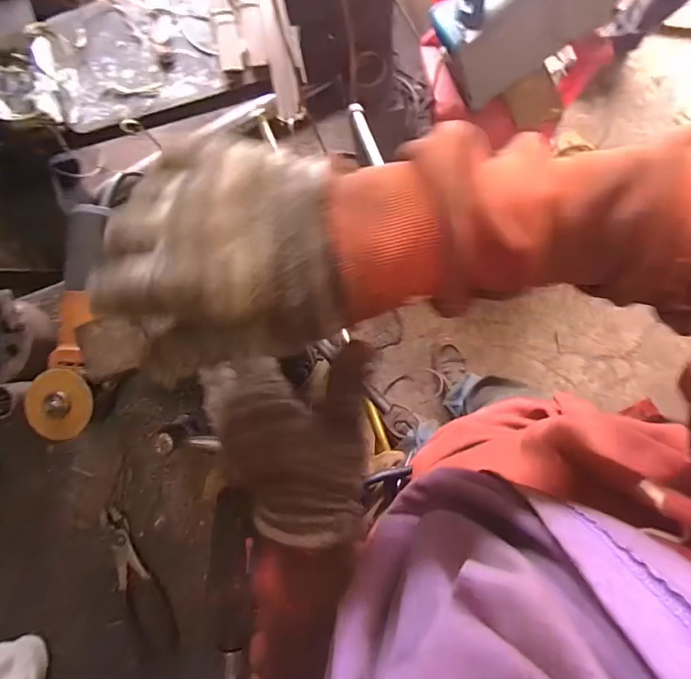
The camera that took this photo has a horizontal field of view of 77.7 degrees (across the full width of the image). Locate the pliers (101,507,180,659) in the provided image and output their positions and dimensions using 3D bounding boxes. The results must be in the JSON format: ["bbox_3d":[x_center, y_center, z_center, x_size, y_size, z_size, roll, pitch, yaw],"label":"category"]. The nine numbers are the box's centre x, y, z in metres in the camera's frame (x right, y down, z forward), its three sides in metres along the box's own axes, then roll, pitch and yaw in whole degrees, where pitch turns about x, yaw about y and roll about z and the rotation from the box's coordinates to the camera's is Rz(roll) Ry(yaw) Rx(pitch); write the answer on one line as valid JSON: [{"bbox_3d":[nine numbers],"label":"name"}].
[{"bbox_3d":[-0.271,0.315,0.564,0.050,0.011,0.198,-18,93,-16],"label":"pliers"}]

